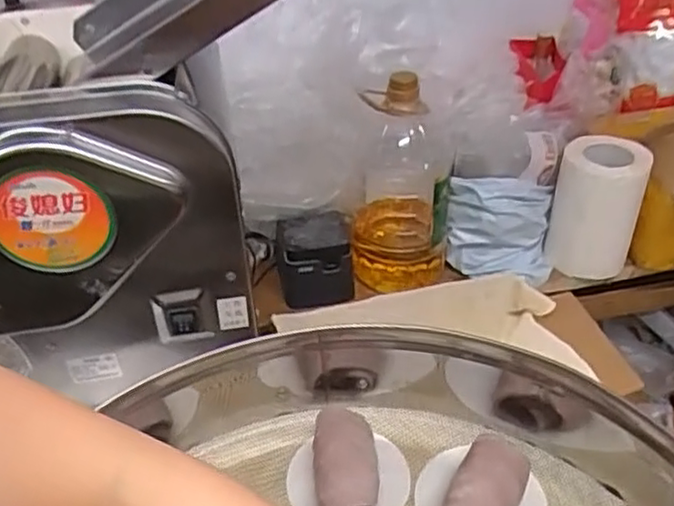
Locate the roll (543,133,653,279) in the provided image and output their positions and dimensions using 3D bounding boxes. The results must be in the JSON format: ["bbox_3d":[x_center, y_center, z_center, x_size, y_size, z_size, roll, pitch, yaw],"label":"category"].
[{"bbox_3d":[0.436,-0.069,1.117,0.129,0.225,0.128,16,40,24],"label":"roll"}]

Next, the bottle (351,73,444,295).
[{"bbox_3d":[0.096,-0.094,1.070,0.151,0.358,0.143,3,37,8],"label":"bottle"}]

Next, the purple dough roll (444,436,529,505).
[{"bbox_3d":[0.110,0.178,0.495,0.049,0.041,0.087,18,41,27],"label":"purple dough roll"}]

